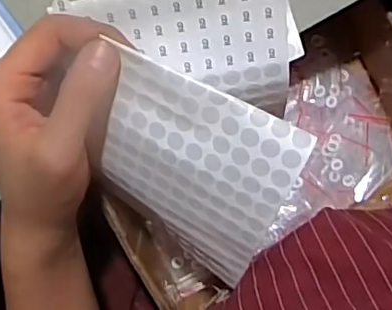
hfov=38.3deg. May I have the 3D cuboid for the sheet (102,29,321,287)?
[{"bbox_3d":[-0.001,0.009,0.325,0.113,0.020,0.112,35,129,6],"label":"sheet"}]

